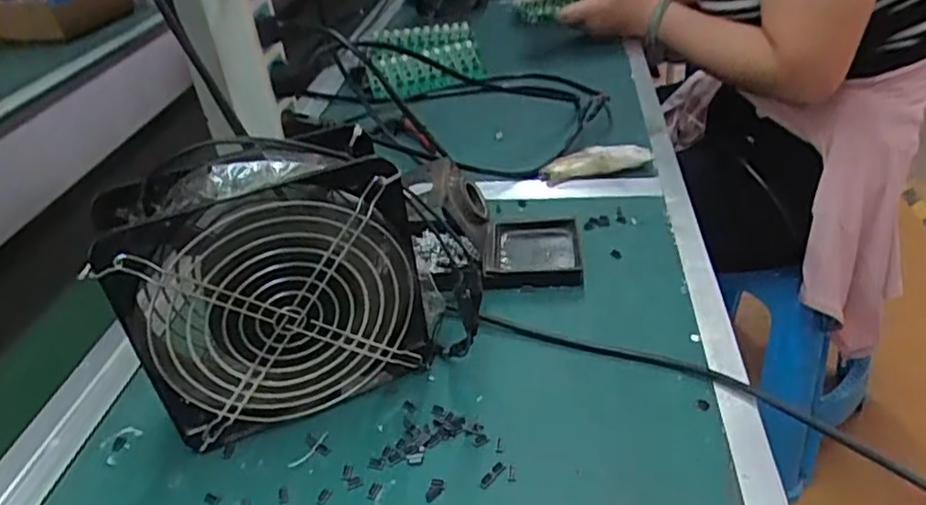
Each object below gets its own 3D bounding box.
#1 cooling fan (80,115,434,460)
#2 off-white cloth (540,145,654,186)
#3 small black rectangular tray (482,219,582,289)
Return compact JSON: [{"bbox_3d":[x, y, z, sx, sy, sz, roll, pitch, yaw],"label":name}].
[{"bbox_3d":[-0.105,0.019,0.371,0.151,0.155,0.060,-19,37,-18],"label":"cooling fan"},{"bbox_3d":[0.119,-0.081,0.582,0.098,0.029,0.026,-9,35,-6],"label":"off-white cloth"},{"bbox_3d":[0.052,-0.002,0.494,0.069,0.015,0.075,-1,35,6],"label":"small black rectangular tray"}]

